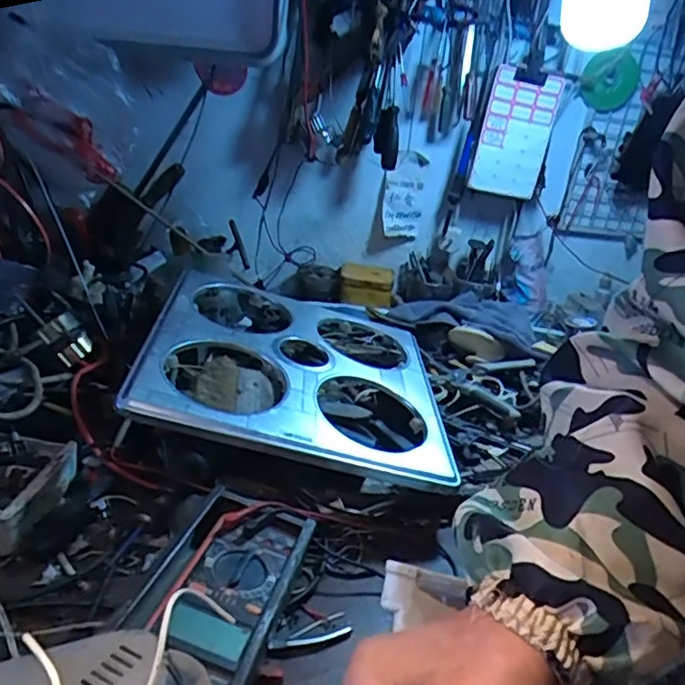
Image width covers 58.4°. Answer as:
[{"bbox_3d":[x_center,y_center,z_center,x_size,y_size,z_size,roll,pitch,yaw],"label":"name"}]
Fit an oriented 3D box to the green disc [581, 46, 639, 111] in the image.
[{"bbox_3d":[0.475,-0.464,1.086,0.109,0.100,0.014,-35,33,4],"label":"green disc"}]

